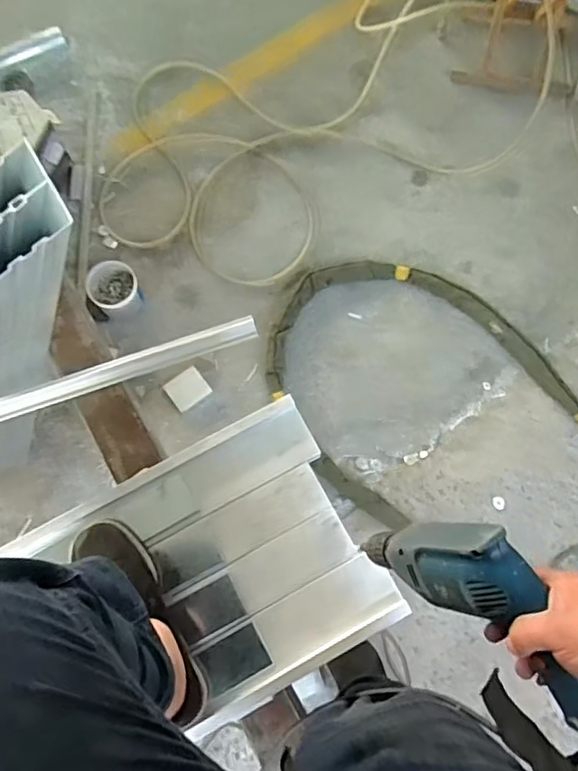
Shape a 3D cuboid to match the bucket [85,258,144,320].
[{"bbox_3d":[-0.428,-0.237,1.411,0.116,0.091,0.122,0,76,2],"label":"bucket"}]

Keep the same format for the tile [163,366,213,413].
[{"bbox_3d":[-0.241,0.008,1.366,0.090,0.005,0.080,-36,92,-11],"label":"tile"}]

